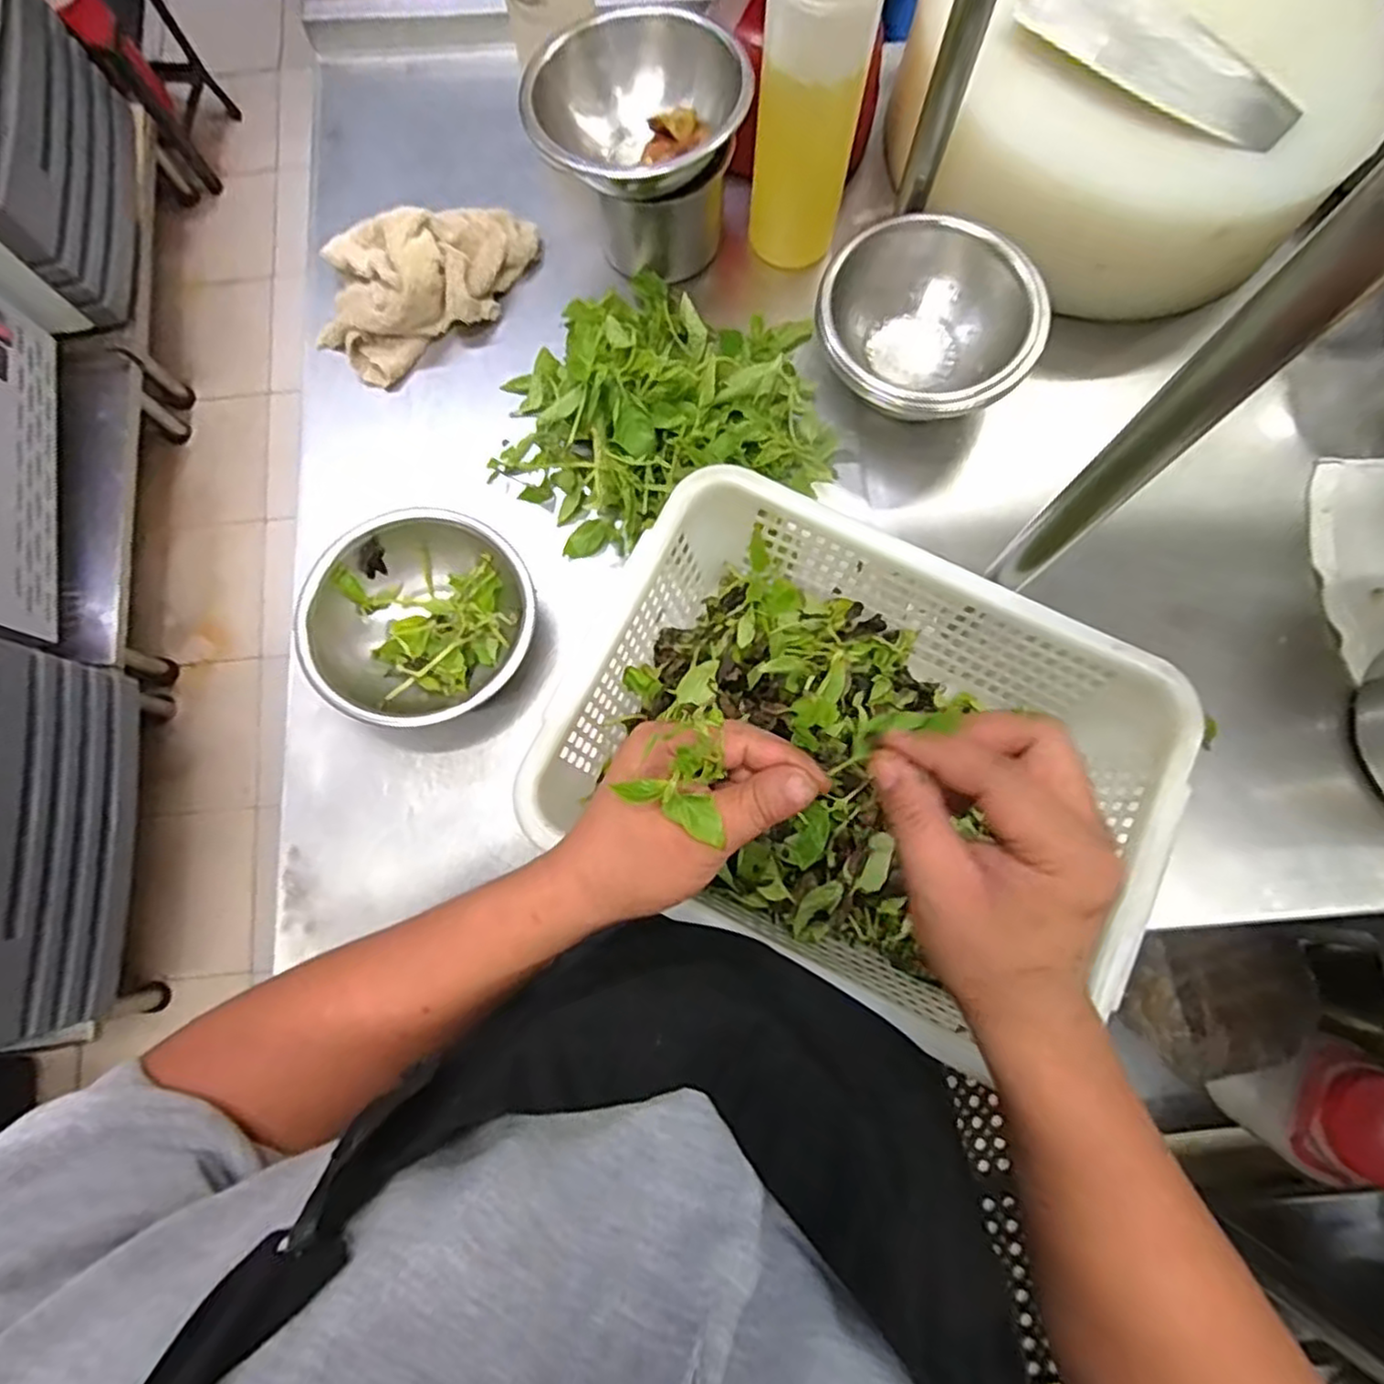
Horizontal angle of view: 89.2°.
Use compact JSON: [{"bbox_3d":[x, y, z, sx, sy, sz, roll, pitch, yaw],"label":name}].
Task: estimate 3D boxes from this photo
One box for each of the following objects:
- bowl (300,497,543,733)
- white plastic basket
[{"bbox_3d":[-0.189,-0.048,0.500,0.152,0.062,0.151,0,78,1],"label":"bowl"},{"bbox_3d":[0.104,0.042,0.458,0.346,0.108,0.257,26,79,6],"label":"white plastic basket"}]

